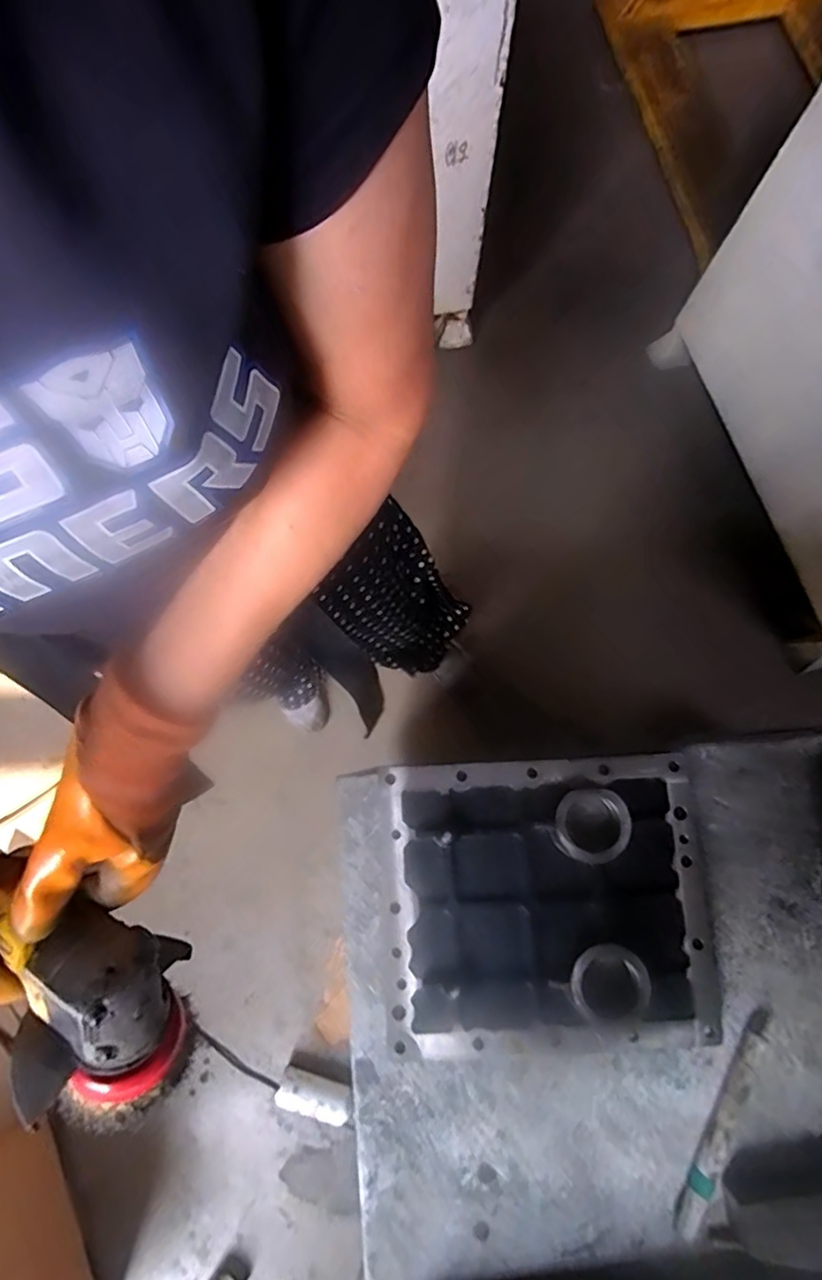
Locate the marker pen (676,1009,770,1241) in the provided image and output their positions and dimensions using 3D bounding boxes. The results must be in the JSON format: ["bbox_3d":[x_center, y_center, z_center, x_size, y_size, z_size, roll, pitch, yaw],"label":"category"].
[{"bbox_3d":[0.228,0.348,0.425,0.018,0.018,0.155,30,79,5],"label":"marker pen"}]

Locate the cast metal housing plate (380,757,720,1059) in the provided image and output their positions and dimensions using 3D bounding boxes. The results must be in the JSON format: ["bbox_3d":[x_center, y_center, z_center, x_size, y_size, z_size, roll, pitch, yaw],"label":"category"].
[{"bbox_3d":[0.103,0.200,0.449,0.241,0.026,0.202,-2,78,-1],"label":"cast metal housing plate"}]

